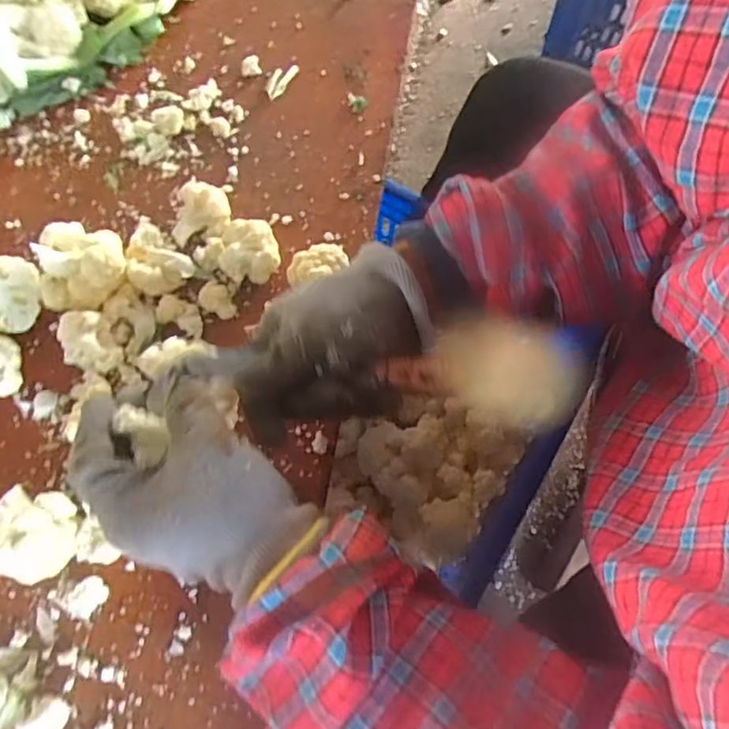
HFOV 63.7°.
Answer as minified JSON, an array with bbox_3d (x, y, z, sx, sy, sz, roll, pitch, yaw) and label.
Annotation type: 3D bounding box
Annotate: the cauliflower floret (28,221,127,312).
[{"bbox_3d":[-0.209,-0.073,0.440,0.067,0.061,0.063,-9,68,-4],"label":"cauliflower floret"}]

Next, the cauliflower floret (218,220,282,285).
[{"bbox_3d":[-0.089,-0.088,0.455,0.047,0.042,0.043,0,67,0],"label":"cauliflower floret"}]

